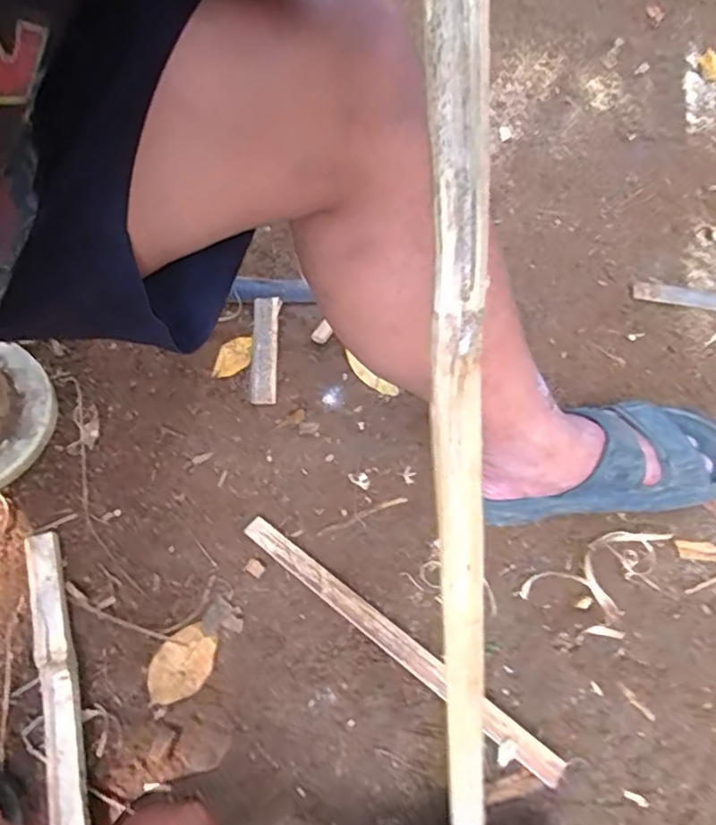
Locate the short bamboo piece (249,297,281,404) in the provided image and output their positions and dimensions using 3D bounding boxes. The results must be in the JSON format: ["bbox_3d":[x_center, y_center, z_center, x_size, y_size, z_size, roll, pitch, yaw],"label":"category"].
[{"bbox_3d":[-0.110,-0.076,0.721,0.032,0.017,0.139,0,60,-1],"label":"short bamboo piece"}]

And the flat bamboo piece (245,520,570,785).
[{"bbox_3d":[0.030,0.209,0.567,0.349,0.009,0.024,35,69,18],"label":"flat bamboo piece"}]

